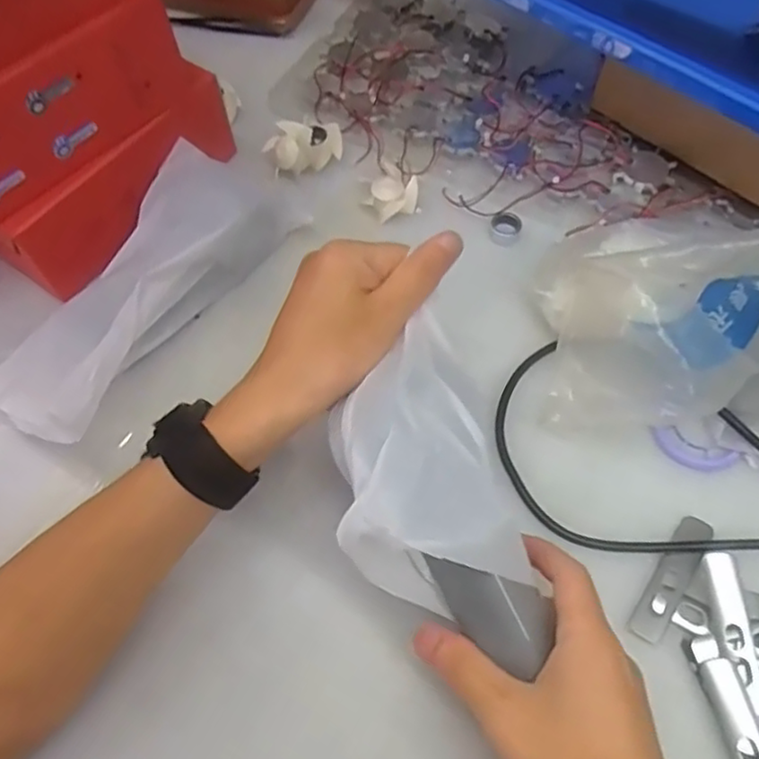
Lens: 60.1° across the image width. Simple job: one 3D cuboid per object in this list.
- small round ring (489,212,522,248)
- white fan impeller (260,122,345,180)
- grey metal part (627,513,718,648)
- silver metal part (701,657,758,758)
[{"bbox_3d":[0.093,-0.111,0.482,0.022,0.012,0.023,-1,62,1],"label":"small round ring"},{"bbox_3d":[-0.056,-0.182,0.507,0.061,0.031,0.035,-19,63,-8],"label":"white fan impeller"},{"bbox_3d":[0.164,0.110,0.367,0.018,0.006,0.077,32,68,17],"label":"grey metal part"},{"bbox_3d":[0.180,0.180,0.322,0.017,0.005,0.079,-10,62,-3],"label":"silver metal part"}]

